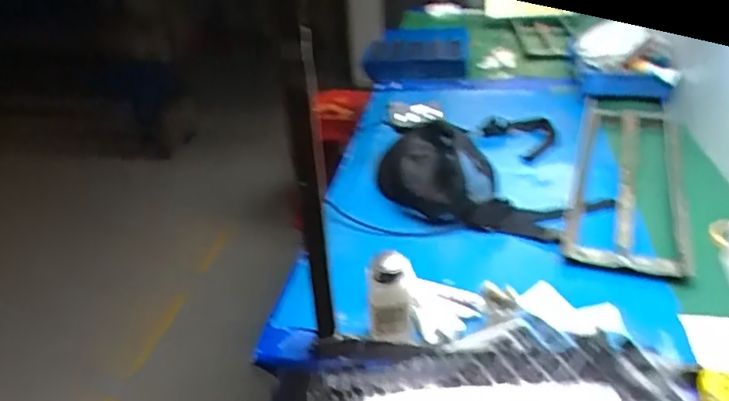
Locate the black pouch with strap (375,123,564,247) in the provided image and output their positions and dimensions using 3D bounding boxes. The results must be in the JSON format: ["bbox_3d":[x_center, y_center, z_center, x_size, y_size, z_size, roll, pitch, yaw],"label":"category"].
[{"bbox_3d":[0.185,-0.053,1.024,0.305,0.103,0.272,1,30,12],"label":"black pouch with strap"}]

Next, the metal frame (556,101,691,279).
[{"bbox_3d":[0.484,-0.059,1.081,0.187,0.028,0.582,7,31,21],"label":"metal frame"}]

